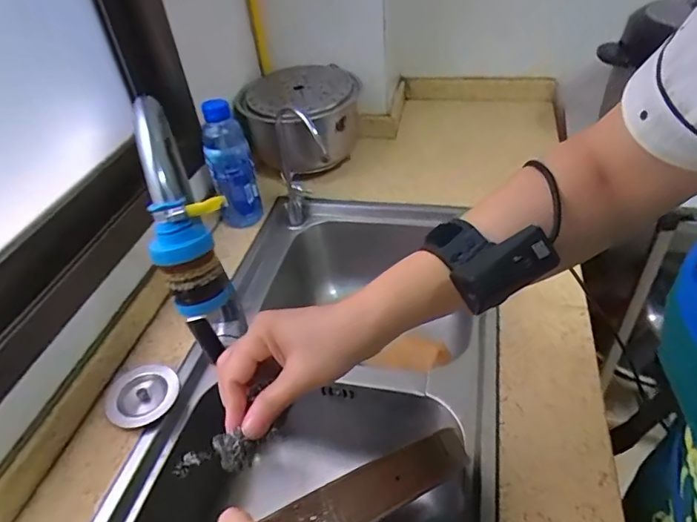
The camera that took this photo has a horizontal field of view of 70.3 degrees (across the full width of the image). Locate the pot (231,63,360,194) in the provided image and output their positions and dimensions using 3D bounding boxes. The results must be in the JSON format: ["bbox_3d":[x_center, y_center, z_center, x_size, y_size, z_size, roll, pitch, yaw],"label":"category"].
[{"bbox_3d":[-0.089,-0.244,0.948,0.215,0.173,0.229,-4,41,3],"label":"pot"}]

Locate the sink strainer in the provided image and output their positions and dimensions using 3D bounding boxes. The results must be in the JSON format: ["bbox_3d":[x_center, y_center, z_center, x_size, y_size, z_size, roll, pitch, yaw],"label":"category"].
[{"bbox_3d":[-0.253,0.165,0.610,0.083,0.016,0.086,-4,40,4],"label":"sink strainer"}]

